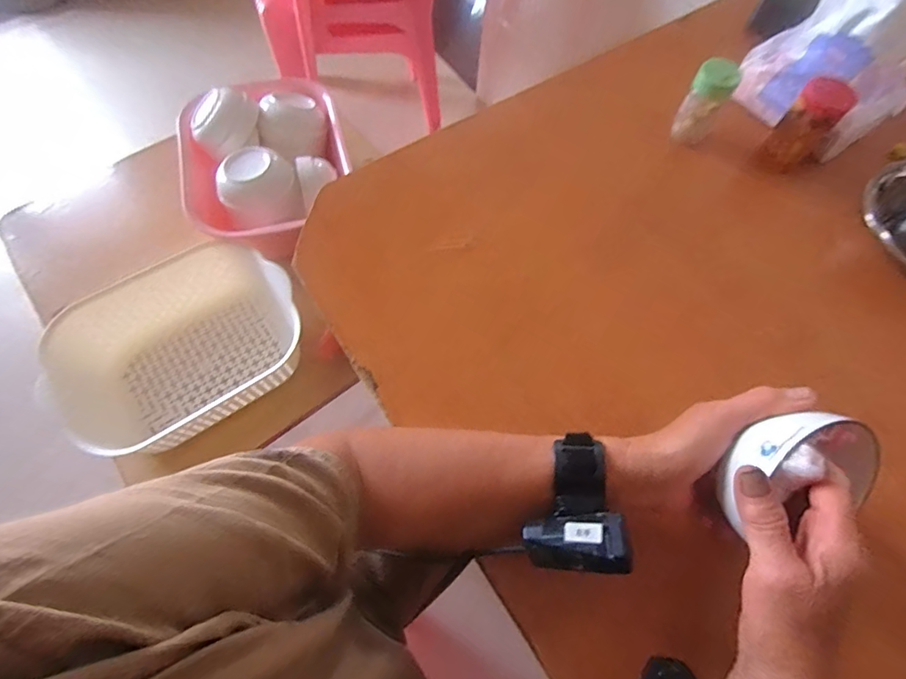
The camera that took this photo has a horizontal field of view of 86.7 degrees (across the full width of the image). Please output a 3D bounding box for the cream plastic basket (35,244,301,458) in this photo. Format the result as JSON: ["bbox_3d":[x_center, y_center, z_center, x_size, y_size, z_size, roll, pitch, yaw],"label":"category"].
[{"bbox_3d":[-0.356,0.025,0.636,0.314,0.101,0.216,-34,71,-15],"label":"cream plastic basket"}]

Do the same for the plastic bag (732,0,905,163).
[{"bbox_3d":[0.414,-0.293,0.517,0.090,0.156,0.167,-42,75,-15],"label":"plastic bag"}]

